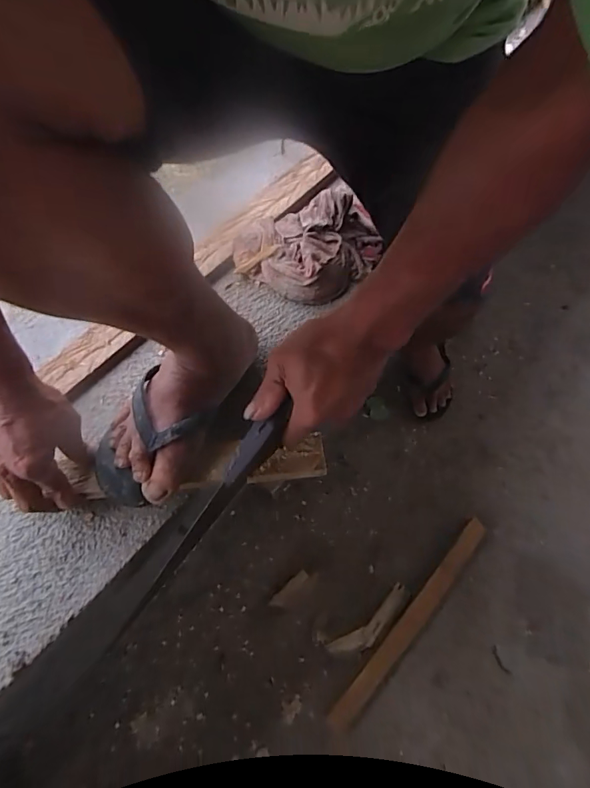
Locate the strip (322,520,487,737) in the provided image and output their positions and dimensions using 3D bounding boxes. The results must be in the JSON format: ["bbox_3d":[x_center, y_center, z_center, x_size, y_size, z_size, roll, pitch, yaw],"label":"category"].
[{"bbox_3d":[0.220,0.412,0.812,0.044,0.016,0.441,40,68,17],"label":"strip"}]

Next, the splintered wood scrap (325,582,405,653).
[{"bbox_3d":[0.142,0.424,0.817,0.176,0.009,0.047,-36,70,-18],"label":"splintered wood scrap"}]

